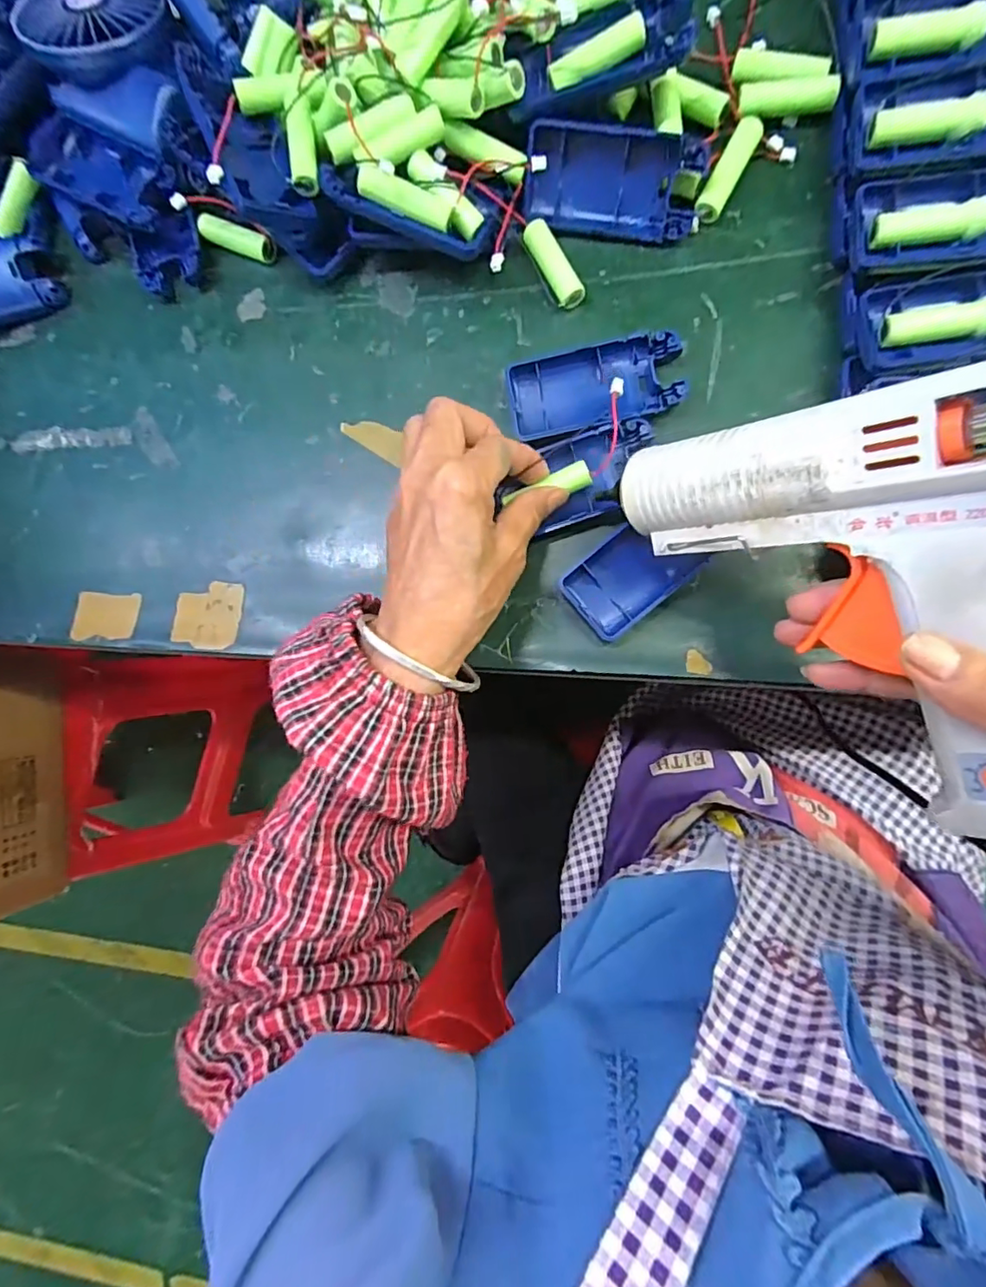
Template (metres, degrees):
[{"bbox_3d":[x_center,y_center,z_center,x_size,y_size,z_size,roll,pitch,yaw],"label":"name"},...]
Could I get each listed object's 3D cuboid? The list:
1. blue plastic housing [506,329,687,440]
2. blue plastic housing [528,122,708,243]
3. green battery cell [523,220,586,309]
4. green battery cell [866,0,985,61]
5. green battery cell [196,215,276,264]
[{"bbox_3d":[0.057,-0.143,0.313,0.092,0.015,0.043,-8,87,9],"label":"blue plastic housing"},{"bbox_3d":[0.065,-0.250,0.305,0.094,0.025,0.049,12,123,10],"label":"blue plastic housing"},{"bbox_3d":[0.034,-0.214,0.316,0.016,0.011,0.051,-27,84,7],"label":"green battery cell"},{"bbox_3d":[0.214,-0.298,0.273,0.057,0.015,0.013,0,88,9],"label":"green battery cell"},{"bbox_3d":[-0.158,-0.250,0.346,0.046,0.013,0.014,23,92,9],"label":"green battery cell"}]

